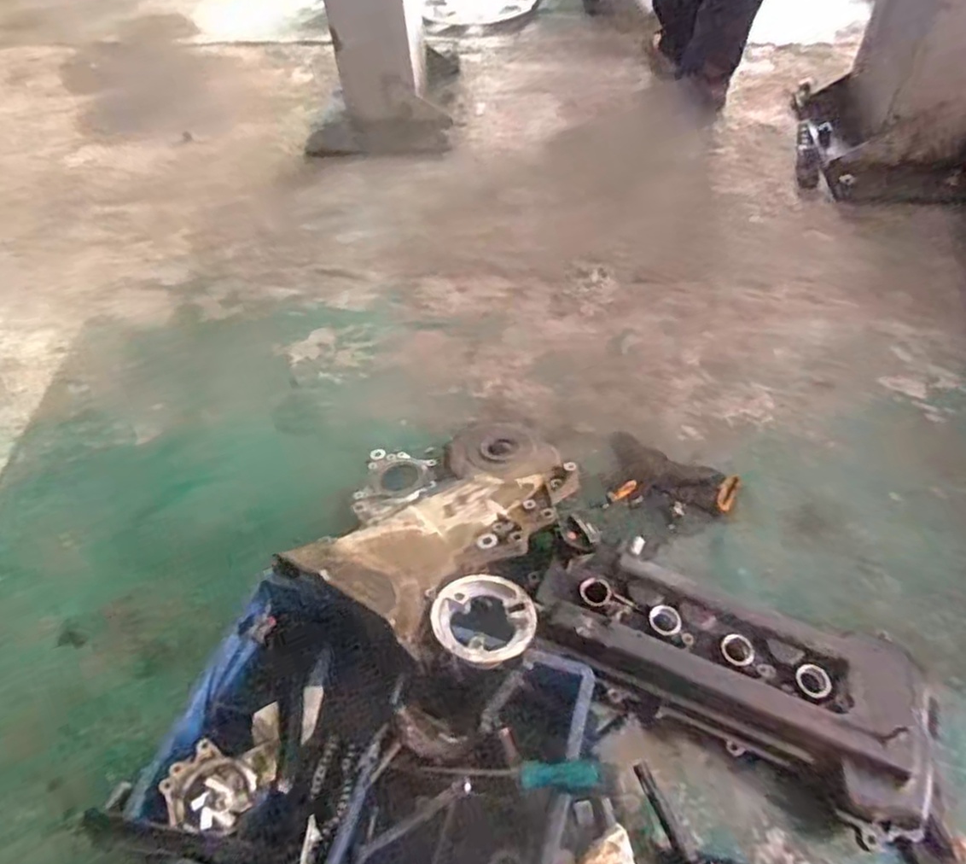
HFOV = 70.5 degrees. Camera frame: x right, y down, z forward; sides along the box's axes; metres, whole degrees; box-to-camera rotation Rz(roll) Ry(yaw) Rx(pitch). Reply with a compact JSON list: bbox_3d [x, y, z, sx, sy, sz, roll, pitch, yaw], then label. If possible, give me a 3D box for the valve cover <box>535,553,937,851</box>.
[{"bbox_3d":[0.300,0.280,0.821,0.468,0.116,0.199,22,57,19],"label":"valve cover"}]

